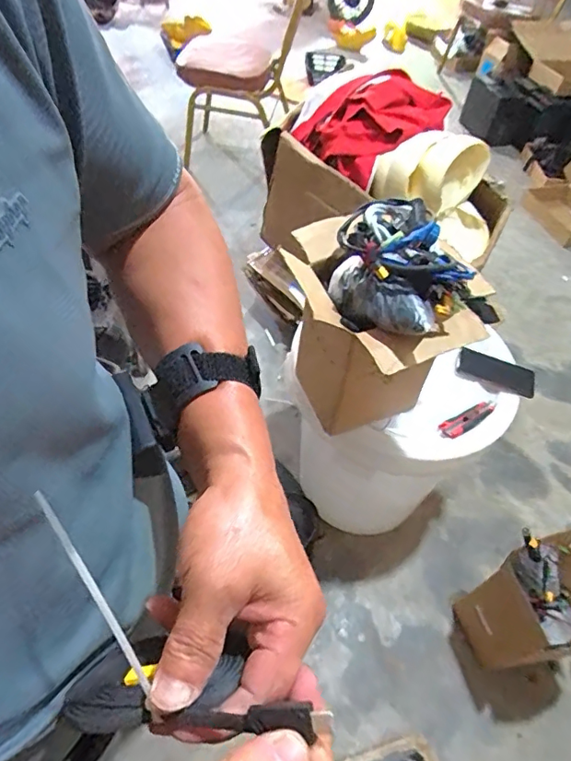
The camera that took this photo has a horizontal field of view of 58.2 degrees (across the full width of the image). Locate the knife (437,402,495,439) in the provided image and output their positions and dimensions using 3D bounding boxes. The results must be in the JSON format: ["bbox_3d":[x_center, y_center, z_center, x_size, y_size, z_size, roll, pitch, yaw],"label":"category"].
[{"bbox_3d":[0.358,0.075,1.000,0.141,0.022,0.041,-23,57,-22],"label":"knife"}]

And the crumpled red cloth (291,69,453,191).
[{"bbox_3d":[0.217,-0.693,1.372,0.318,0.143,0.292,40,59,23],"label":"crumpled red cloth"}]

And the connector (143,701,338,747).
[{"bbox_3d":[-0.023,0.149,0.224,0.093,0.015,0.011,-21,47,25],"label":"connector"}]

